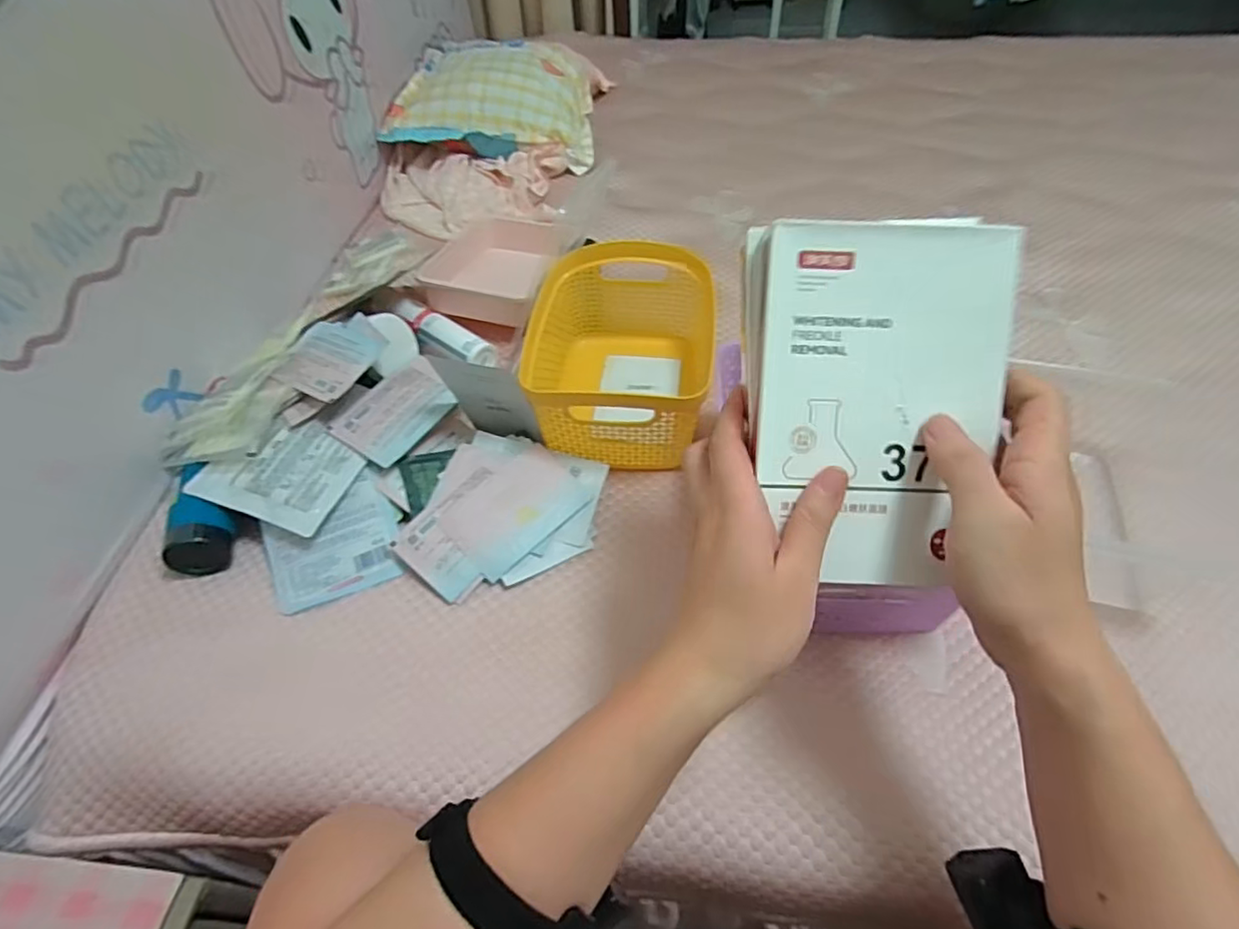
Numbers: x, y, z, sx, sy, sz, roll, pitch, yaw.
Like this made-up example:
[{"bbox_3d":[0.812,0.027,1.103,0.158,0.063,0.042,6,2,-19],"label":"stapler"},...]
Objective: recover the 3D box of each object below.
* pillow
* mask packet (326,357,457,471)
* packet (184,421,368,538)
[{"bbox_3d":[-0.193,-0.603,1.010,0.305,0.100,0.274,3,50,5],"label":"pillow"},{"bbox_3d":[-0.209,-0.053,0.594,0.081,0.007,0.115,29,56,15],"label":"mask packet"},{"bbox_3d":[-0.298,0.004,0.548,0.122,0.011,0.094,19,61,5],"label":"packet"}]

